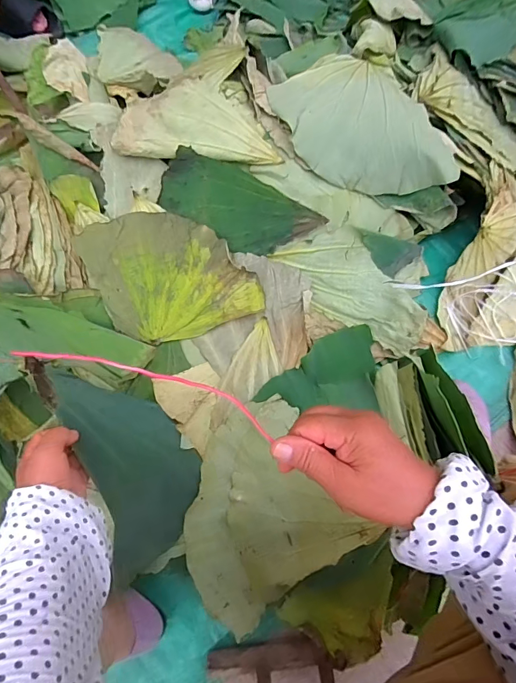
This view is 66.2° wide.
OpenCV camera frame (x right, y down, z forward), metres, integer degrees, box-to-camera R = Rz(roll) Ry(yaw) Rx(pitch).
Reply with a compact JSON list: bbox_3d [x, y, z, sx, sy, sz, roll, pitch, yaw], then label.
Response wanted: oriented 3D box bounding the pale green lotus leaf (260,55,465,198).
[{"bbox_3d":[0.194,-0.459,0.788,0.321,0.082,0.335,-7,74,-2],"label":"pale green lotus leaf"}]

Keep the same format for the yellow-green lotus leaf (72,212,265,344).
[{"bbox_3d":[-0.168,-0.137,0.784,0.287,0.035,0.264,-25,93,-15],"label":"yellow-green lotus leaf"}]

